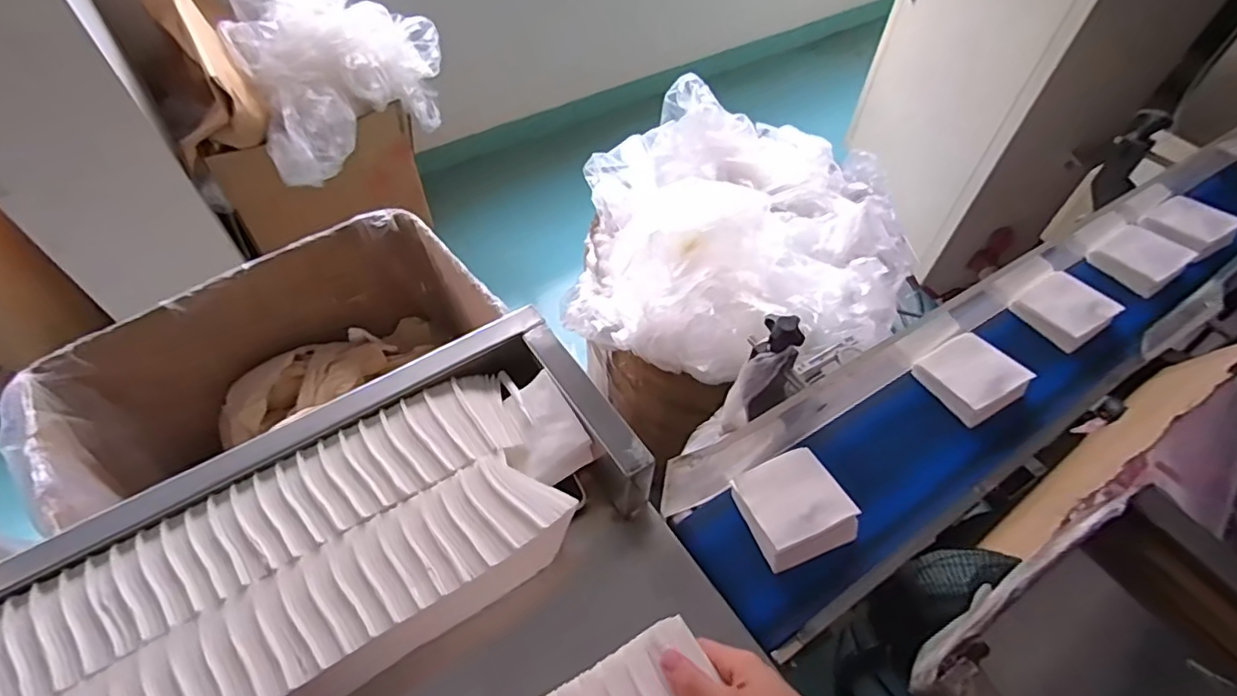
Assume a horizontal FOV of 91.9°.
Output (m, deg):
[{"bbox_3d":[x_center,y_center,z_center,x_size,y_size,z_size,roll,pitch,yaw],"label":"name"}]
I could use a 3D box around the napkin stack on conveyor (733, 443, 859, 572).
[{"bbox_3d":[0.181,0.162,0.615,0.097,0.039,0.099,-18,56,-15],"label":"napkin stack on conveyor"}]

